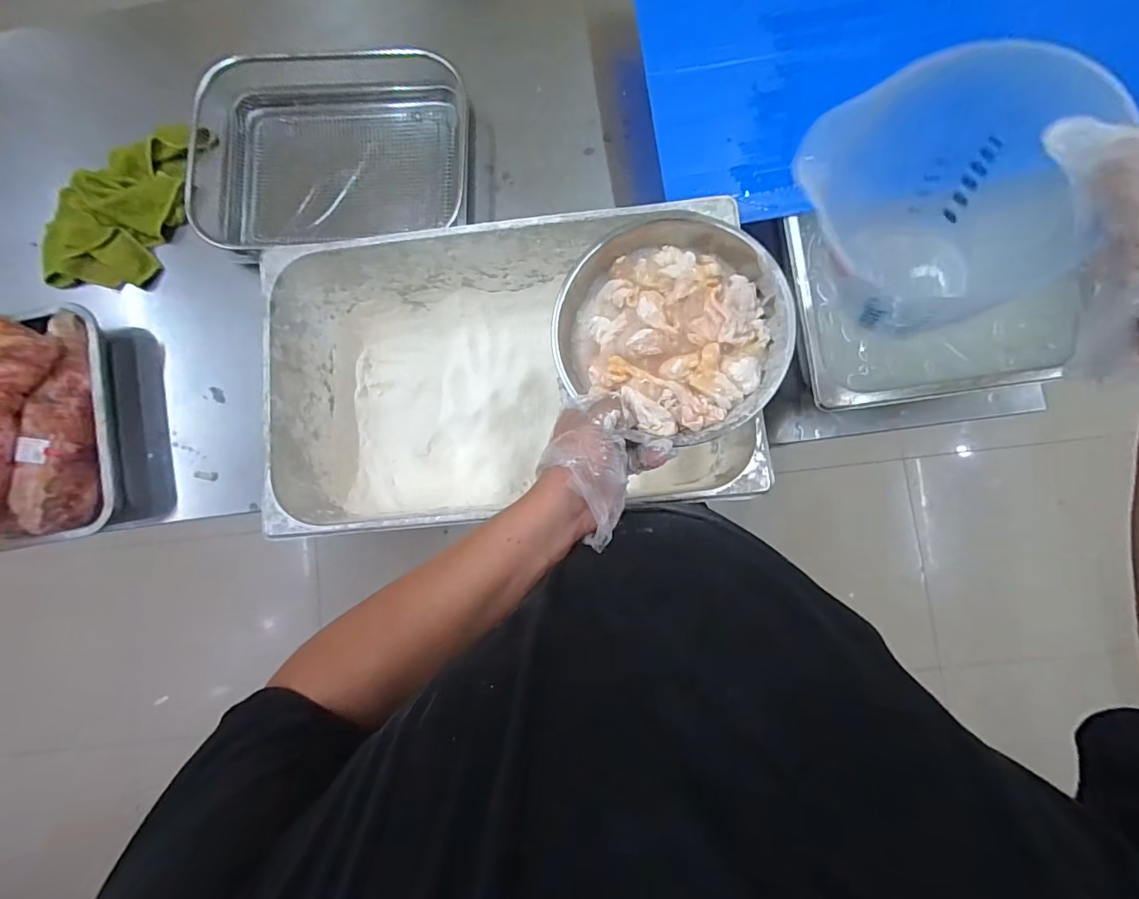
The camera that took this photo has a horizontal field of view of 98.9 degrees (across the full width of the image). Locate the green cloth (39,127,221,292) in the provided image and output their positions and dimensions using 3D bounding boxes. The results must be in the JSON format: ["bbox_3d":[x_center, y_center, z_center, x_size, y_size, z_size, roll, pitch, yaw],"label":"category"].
[{"bbox_3d":[-0.635,-0.351,0.695,0.144,0.040,0.277,27,87,5],"label":"green cloth"}]

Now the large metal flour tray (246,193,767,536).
[{"bbox_3d":[-0.068,-0.083,0.581,0.504,0.156,0.313,-5,85,2],"label":"large metal flour tray"}]

